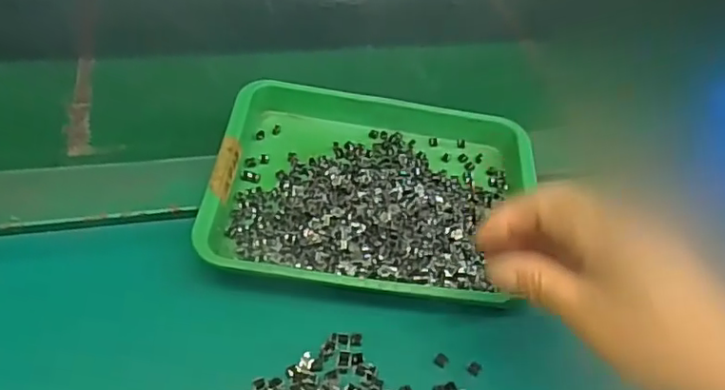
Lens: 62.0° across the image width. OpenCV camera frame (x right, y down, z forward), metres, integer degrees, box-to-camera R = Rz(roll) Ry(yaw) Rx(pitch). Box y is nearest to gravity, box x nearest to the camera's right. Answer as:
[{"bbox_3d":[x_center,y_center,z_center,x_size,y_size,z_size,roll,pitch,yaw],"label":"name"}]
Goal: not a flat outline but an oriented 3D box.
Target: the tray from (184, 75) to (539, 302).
[{"bbox_3d":[0.010,-0.010,0.413,0.206,0.032,0.184,7,45,0],"label":"tray"}]

